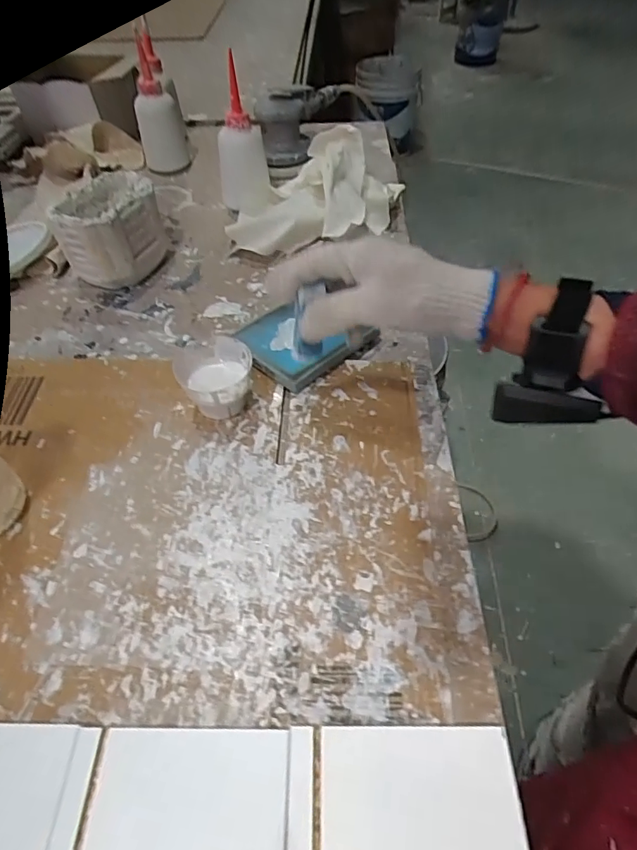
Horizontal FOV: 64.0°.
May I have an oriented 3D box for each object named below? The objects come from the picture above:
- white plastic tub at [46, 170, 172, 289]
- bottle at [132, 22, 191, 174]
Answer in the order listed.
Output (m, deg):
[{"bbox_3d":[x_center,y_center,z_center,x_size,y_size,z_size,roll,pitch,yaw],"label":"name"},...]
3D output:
[{"bbox_3d":[-0.232,-0.217,0.579,0.106,0.089,0.110,-12,51,-8],"label":"white plastic tub"},{"bbox_3d":[-0.227,-0.443,0.715,0.064,0.162,0.055,-12,51,-8],"label":"bottle"}]

